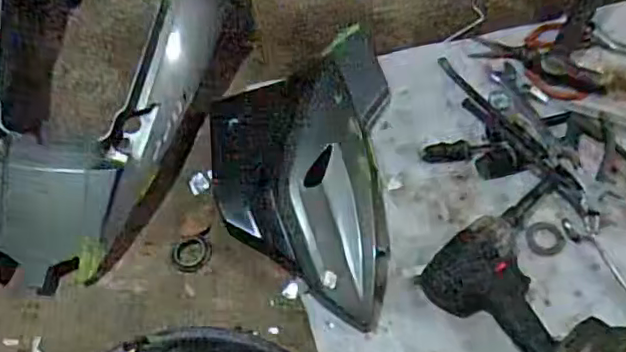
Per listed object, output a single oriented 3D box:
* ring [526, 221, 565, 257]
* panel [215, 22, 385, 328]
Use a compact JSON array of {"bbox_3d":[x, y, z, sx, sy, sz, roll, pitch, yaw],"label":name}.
[{"bbox_3d":[0.290,0.078,0.754,0.045,0.008,0.044,1,61,-1],"label":"ring"},{"bbox_3d":[-0.019,-0.023,0.777,0.231,0.051,0.410,3,60,0],"label":"panel"}]

